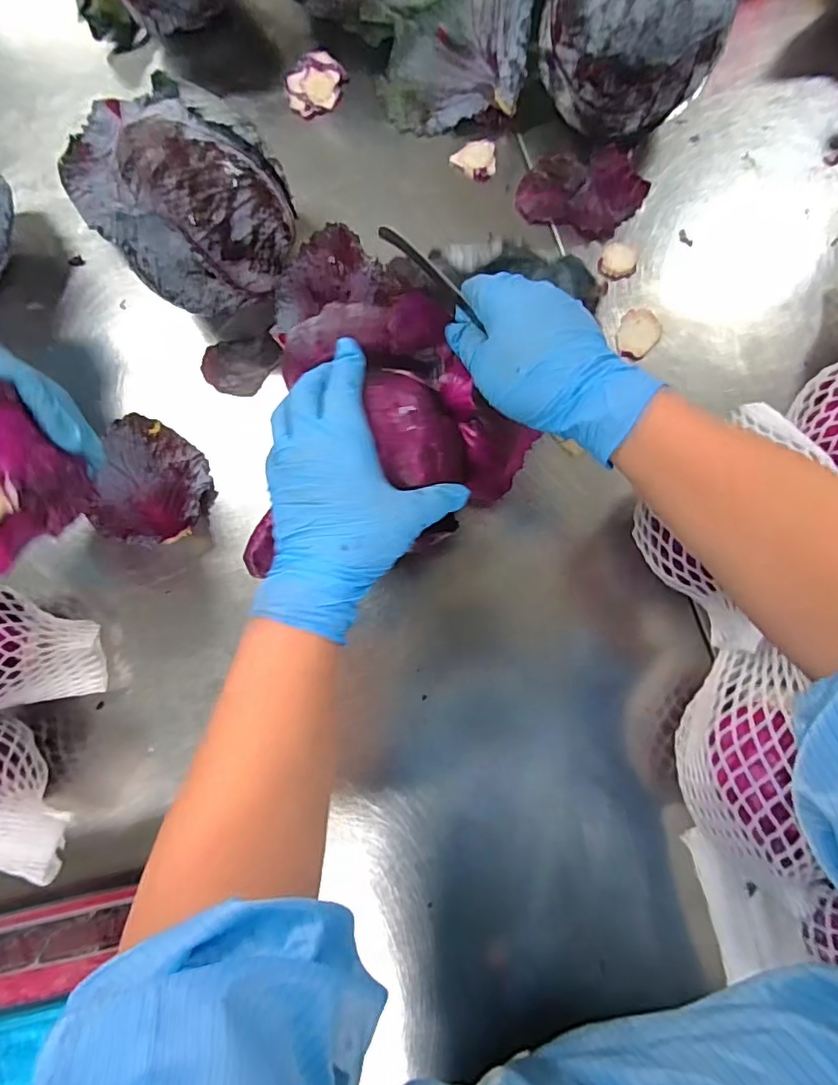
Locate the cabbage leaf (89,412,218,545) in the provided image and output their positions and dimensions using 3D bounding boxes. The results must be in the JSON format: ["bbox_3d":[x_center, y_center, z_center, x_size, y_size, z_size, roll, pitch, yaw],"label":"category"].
[{"bbox_3d":[-0.226,-0.052,0.465,0.079,0.041,0.105,6,83,4],"label":"cabbage leaf"}]

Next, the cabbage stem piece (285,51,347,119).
[{"bbox_3d":[-0.101,-0.451,0.532,0.060,0.011,0.056,0,82,3],"label":"cabbage stem piece"}]

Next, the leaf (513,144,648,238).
[{"bbox_3d":[0.150,-0.323,0.496,0.110,0.018,0.079,19,84,5],"label":"leaf"}]

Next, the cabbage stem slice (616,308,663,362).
[{"bbox_3d":[0.196,-0.188,0.479,0.035,0.004,0.045,32,85,6],"label":"cabbage stem slice"}]

